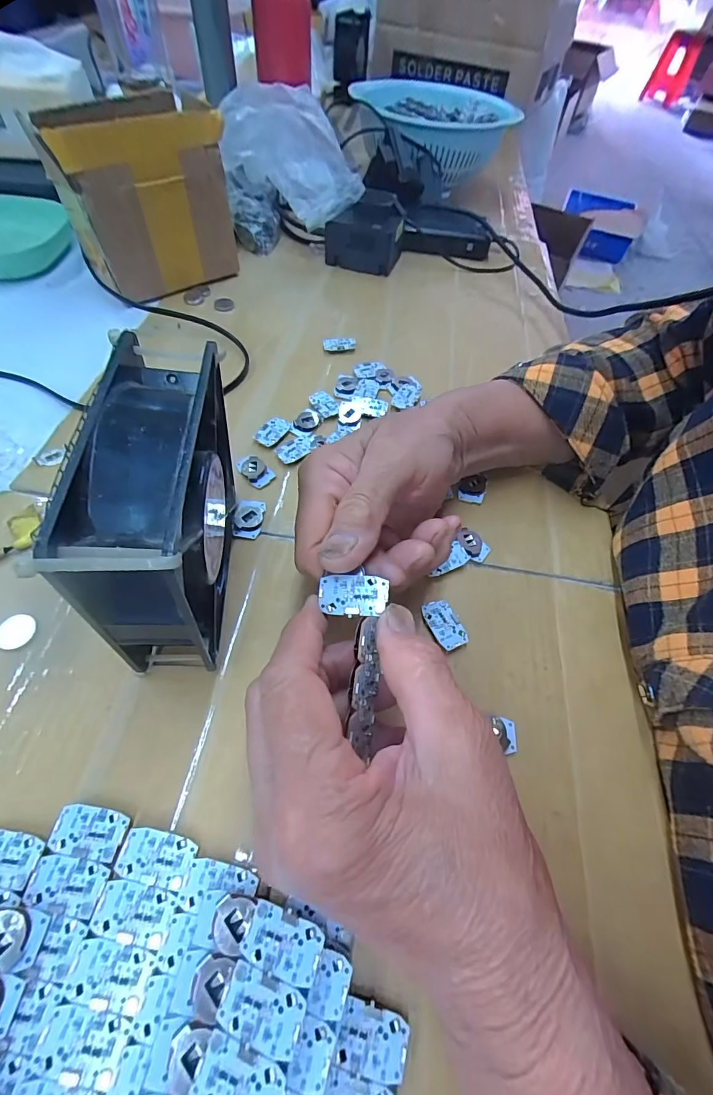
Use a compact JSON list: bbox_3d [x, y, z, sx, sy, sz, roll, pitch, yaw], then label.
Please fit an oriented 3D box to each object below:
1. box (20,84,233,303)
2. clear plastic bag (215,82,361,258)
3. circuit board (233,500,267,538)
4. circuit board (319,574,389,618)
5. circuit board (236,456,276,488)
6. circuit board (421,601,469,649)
[{"bbox_3d":[-0.192,-0.316,0.381,0.136,0.127,0.087,-28,64,-20],"label":"box"},{"bbox_3d":[-0.071,-0.408,0.455,0.140,0.128,0.095,1,58,-4],"label":"clear plastic bag"},{"bbox_3d":[-0.070,-0.019,0.273,0.018,0.006,0.027,3,58,-3],"label":"circuit board"},{"bbox_3d":[-0.001,0.021,0.180,0.030,0.005,0.017,3,58,-3],"label":"circuit board"},{"bbox_3d":[-0.072,-0.055,0.295,0.027,0.004,0.018,39,63,19],"label":"circuit board"},{"bbox_3d":[0.051,0.045,0.243,0.018,0.004,0.030,-16,60,-14],"label":"circuit board"}]

